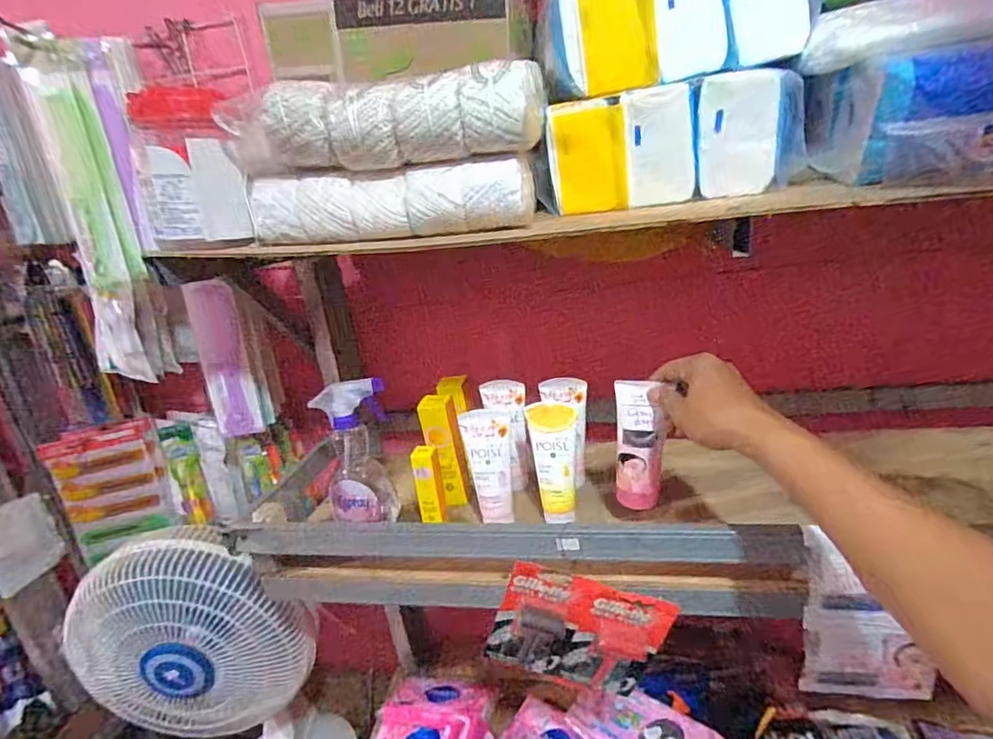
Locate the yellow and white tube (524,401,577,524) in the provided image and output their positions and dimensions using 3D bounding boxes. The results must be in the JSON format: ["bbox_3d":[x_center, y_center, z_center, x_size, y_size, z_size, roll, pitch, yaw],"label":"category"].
[{"bbox_3d":[0.067,0.107,0.604,0.054,0.139,0.026,-3,18,10],"label":"yellow and white tube"}]

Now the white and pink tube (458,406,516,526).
[{"bbox_3d":[-0.008,0.112,0.612,0.054,0.127,0.042,-7,18,-3],"label":"white and pink tube"}]

